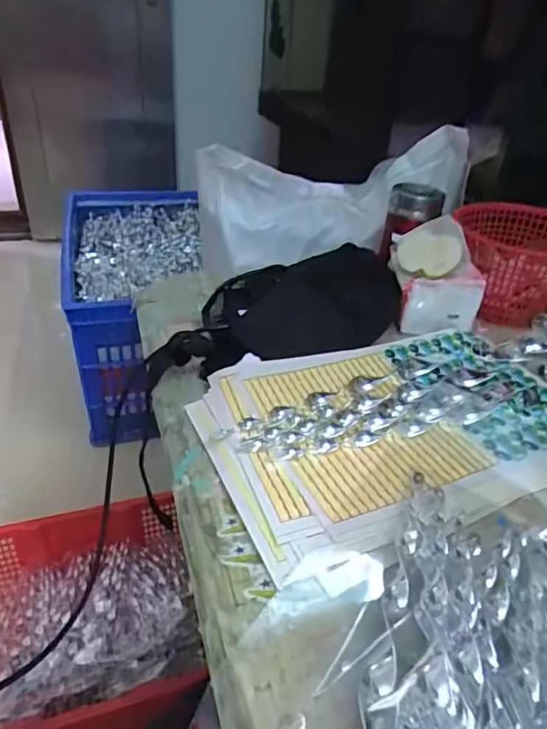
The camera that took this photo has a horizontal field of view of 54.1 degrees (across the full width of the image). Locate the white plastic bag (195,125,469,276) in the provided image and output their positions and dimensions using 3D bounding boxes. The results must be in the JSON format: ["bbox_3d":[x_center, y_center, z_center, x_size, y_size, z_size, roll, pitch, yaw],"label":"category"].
[{"bbox_3d":[0.095,-0.259,0.878,0.422,0.194,0.191,-8,37,-16],"label":"white plastic bag"}]

